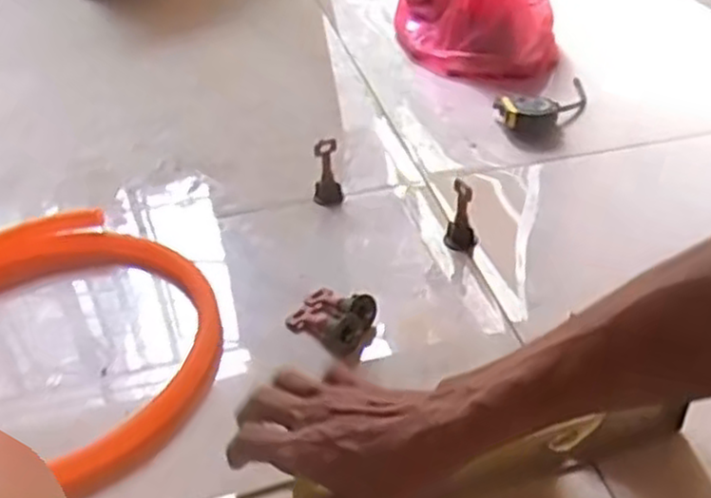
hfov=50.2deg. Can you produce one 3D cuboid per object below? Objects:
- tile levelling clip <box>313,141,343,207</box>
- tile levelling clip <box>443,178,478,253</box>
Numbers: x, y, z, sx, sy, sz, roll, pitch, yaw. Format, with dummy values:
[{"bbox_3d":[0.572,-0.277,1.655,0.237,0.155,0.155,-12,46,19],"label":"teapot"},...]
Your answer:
[{"bbox_3d":[-0.030,-0.082,0.816,0.030,0.069,0.035,-2,37,1],"label":"tile levelling clip"},{"bbox_3d":[0.106,-0.029,0.748,0.032,0.075,0.026,4,37,9],"label":"tile levelling clip"}]

